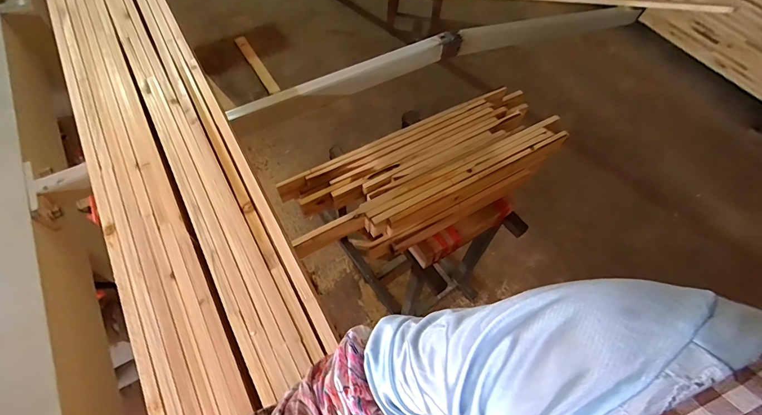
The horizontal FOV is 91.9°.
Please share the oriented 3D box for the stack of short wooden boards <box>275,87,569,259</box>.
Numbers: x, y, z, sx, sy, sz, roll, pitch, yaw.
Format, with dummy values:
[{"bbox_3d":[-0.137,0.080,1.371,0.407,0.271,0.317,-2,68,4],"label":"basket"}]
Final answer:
[{"bbox_3d":[0.119,-0.105,0.859,0.715,0.114,0.273,-29,66,-17],"label":"stack of short wooden boards"}]

